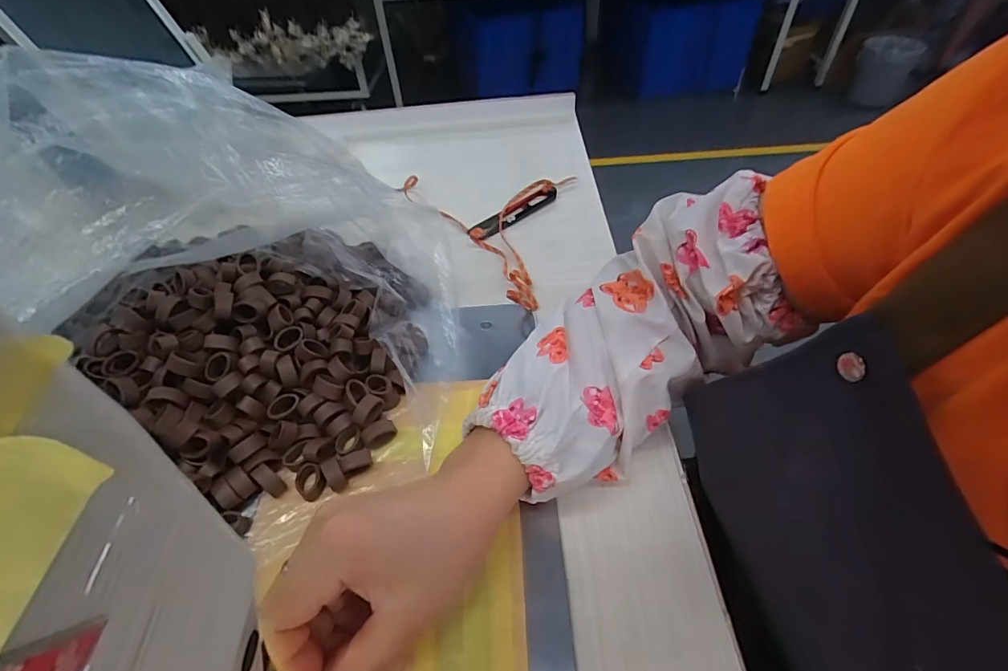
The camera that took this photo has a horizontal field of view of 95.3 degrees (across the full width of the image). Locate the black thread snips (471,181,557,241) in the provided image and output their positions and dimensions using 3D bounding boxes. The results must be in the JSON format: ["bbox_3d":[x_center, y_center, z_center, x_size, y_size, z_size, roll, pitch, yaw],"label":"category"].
[{"bbox_3d":[0.008,-0.125,0.461,0.112,0.012,0.029,-34,55,-26],"label":"black thread snips"}]

